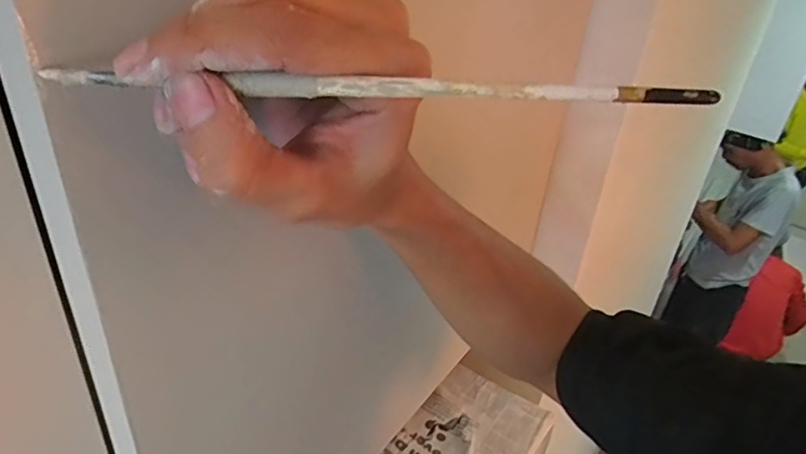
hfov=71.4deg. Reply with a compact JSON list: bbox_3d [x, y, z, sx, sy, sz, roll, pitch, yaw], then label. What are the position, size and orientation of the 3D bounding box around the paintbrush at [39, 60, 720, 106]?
[{"bbox_3d":[0.001,-0.040,0.164,0.194,0.006,0.005,0,28,-8],"label":"paintbrush"}]

